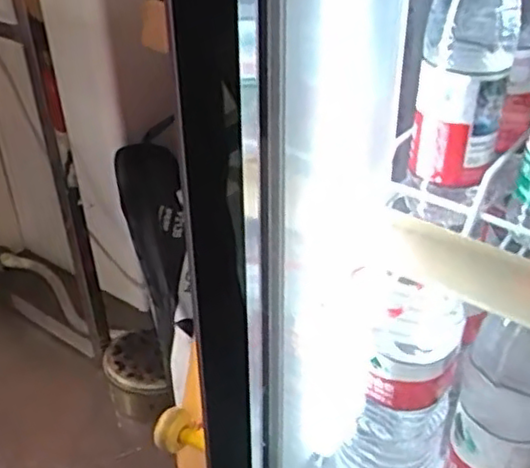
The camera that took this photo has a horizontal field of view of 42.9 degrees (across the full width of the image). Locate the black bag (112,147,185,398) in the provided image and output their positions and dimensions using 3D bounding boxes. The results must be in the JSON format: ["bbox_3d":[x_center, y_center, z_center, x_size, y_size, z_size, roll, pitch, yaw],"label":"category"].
[{"bbox_3d":[-0.148,0.027,0.964,0.097,0.056,0.343,-8,73,-10],"label":"black bag"}]

